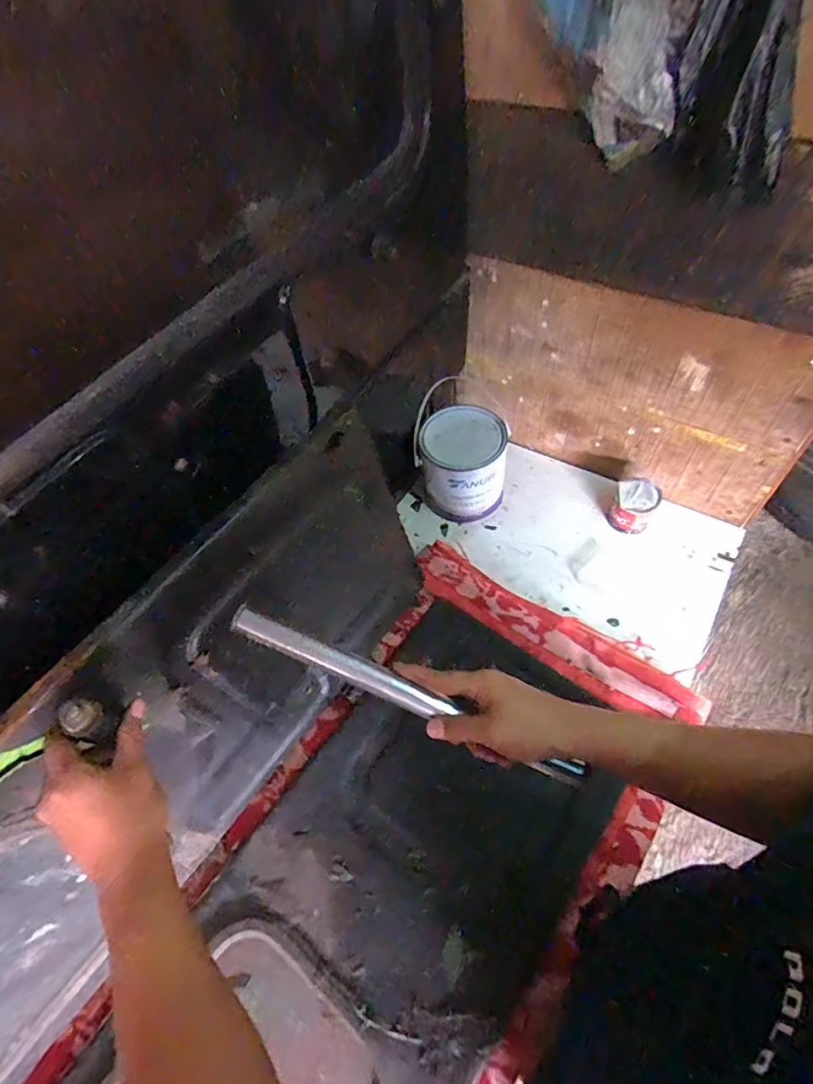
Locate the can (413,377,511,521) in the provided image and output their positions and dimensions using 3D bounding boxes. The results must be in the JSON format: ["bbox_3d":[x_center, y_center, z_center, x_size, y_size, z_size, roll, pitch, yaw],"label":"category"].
[{"bbox_3d":[0.098,-0.137,0.925,0.150,0.159,0.138,1,56,7],"label":"can"}]

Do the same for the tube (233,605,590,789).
[{"bbox_3d":[0.004,0.134,0.448,0.329,0.016,0.023,25,60,1],"label":"tube"}]

